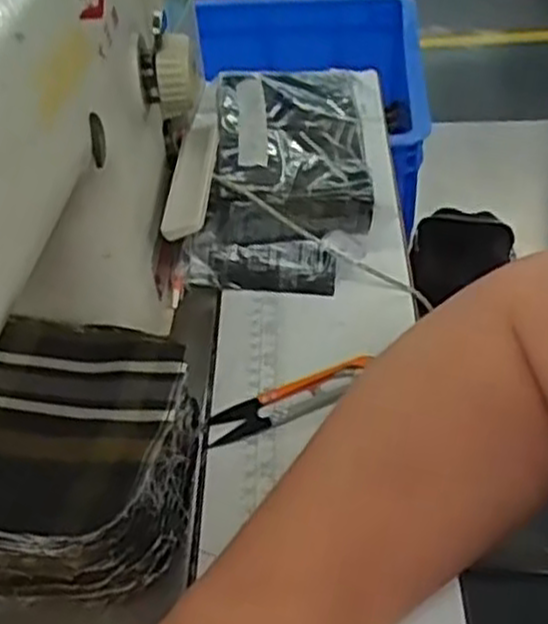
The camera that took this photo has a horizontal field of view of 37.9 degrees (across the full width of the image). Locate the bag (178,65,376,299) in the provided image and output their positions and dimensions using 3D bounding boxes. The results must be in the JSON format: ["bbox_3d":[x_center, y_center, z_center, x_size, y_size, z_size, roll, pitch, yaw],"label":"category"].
[{"bbox_3d":[0.006,-0.088,0.510,0.107,0.073,0.135,1,42,6],"label":"bag"}]

